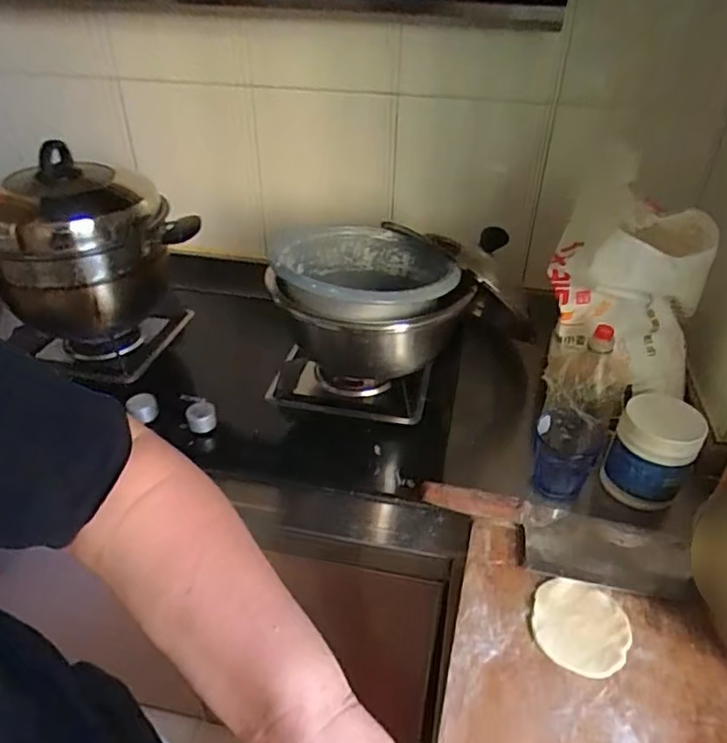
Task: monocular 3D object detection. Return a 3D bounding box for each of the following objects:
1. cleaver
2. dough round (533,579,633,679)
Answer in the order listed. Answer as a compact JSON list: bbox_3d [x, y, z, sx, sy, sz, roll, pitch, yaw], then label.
[{"bbox_3d":[0.206,0.176,0.632,0.277,0.032,0.099,4,36,4],"label":"cleaver"},{"bbox_3d":[0.205,0.240,0.557,0.085,0.007,0.091,0,36,0],"label":"dough round"}]

